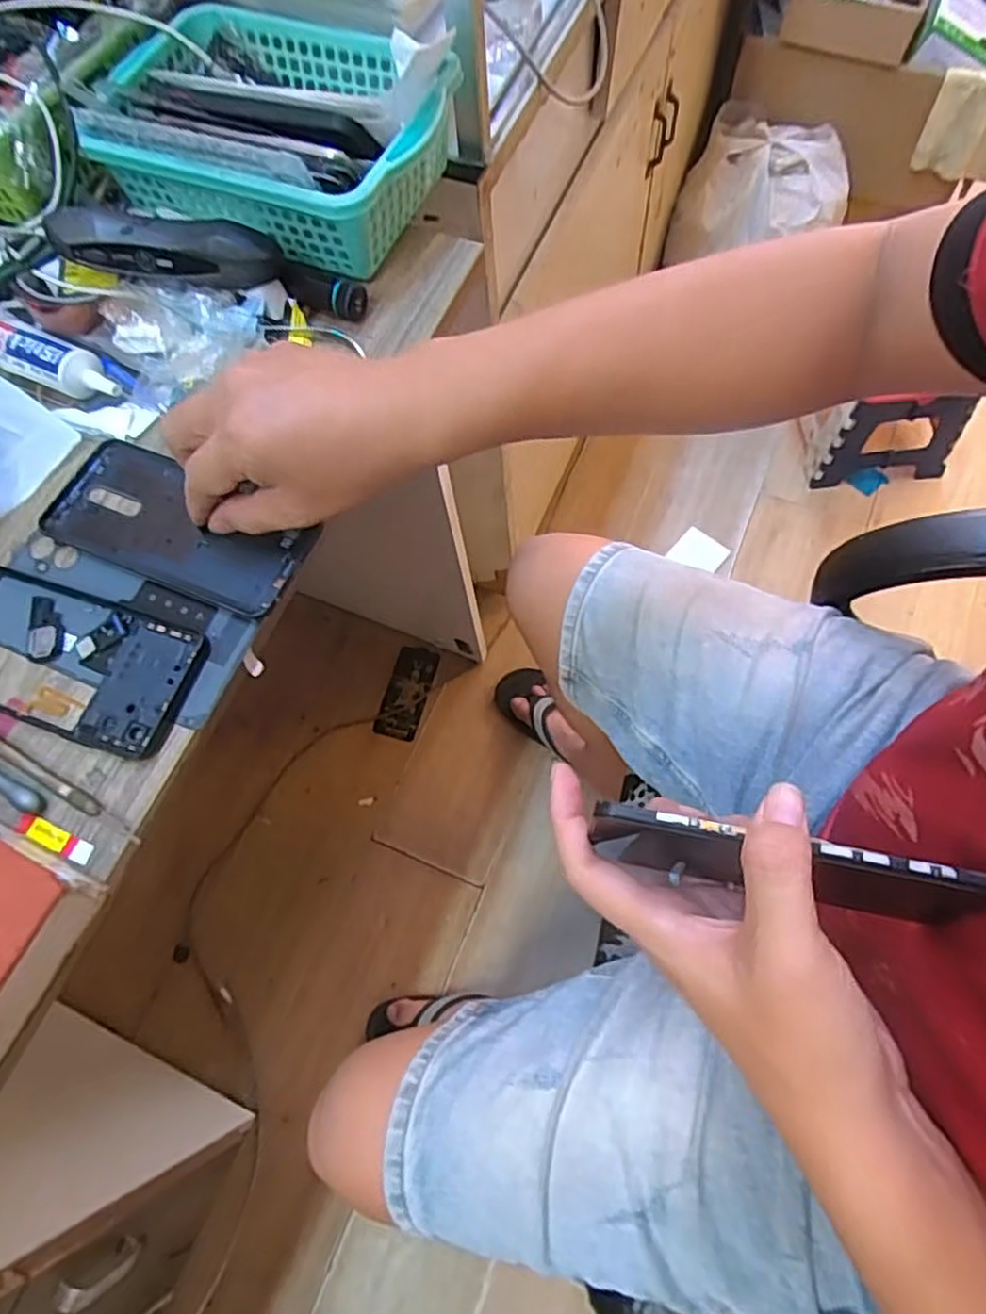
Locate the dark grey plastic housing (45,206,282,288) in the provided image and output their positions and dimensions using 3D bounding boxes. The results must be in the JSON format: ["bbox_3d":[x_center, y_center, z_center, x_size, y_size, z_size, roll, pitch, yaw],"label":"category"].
[{"bbox_3d":[-0.209,-0.263,0.448,0.142,0.029,0.036,1,69,4],"label":"dark grey plastic housing"}]

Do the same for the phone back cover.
[{"bbox_3d":[-0.190,-0.077,0.418,0.167,0.007,0.071,26,71,14],"label":"phone back cover"}]

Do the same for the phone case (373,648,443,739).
[{"bbox_3d":[-0.143,0.059,1.179,0.070,0.010,0.159,14,69,8],"label":"phone case"}]

